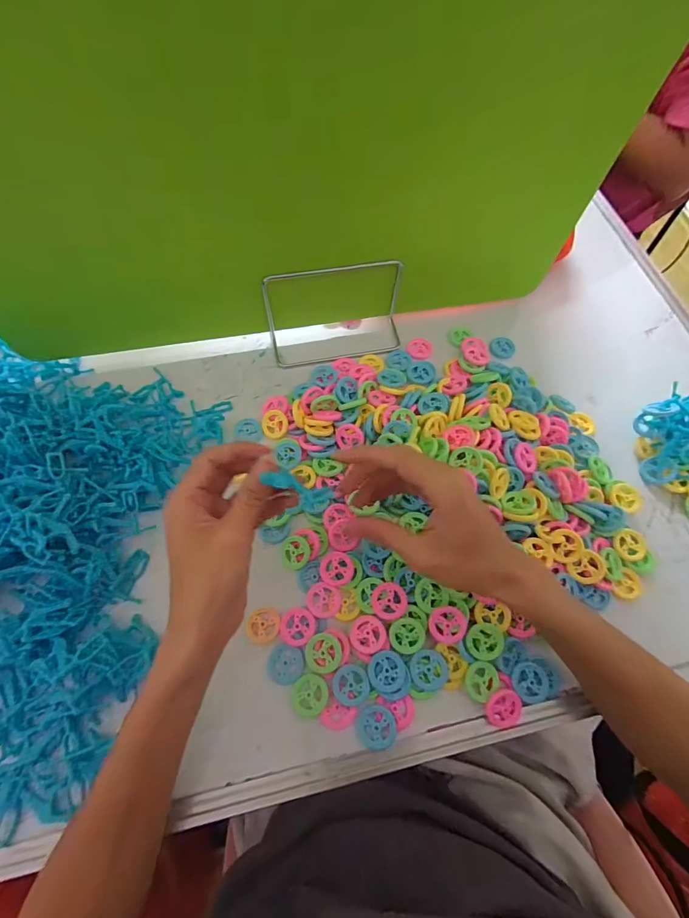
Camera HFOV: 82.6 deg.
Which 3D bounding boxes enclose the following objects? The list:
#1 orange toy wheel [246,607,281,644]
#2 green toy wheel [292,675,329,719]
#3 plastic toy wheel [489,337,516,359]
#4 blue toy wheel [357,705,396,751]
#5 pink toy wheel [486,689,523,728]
[{"bbox_3d":[-0.070,0.143,0.337,0.030,0.005,0.028,0,66,-1],"label":"orange toy wheel"},{"bbox_3d":[-0.028,0.189,0.314,0.029,0.005,0.029,0,66,-1],"label":"green toy wheel"},{"bbox_3d":[0.190,-0.133,0.472,0.029,0.004,0.028,-1,78,5],"label":"plastic toy wheel"},{"bbox_3d":[0.025,0.209,0.304,0.029,0.006,0.030,0,66,-1],"label":"blue toy wheel"},{"bbox_3d":[0.126,0.199,0.312,0.030,0.005,0.025,-36,85,-8],"label":"pink toy wheel"}]

